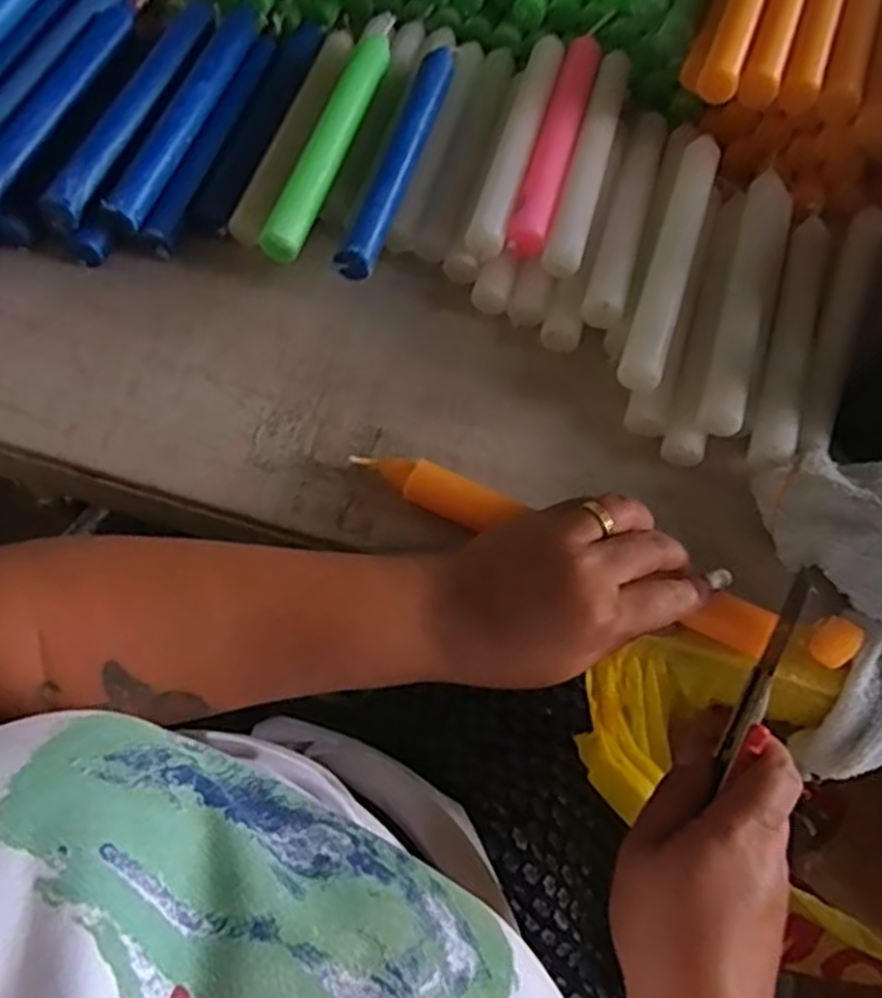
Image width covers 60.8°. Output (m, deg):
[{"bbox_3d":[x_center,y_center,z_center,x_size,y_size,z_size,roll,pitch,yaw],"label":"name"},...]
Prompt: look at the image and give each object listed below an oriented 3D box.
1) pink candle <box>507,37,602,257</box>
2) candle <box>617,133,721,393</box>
[{"bbox_3d":[0.075,-0.229,0.474,0.022,0.018,0.199,15,65,6],"label":"pink candle"},{"bbox_3d":[0.134,-0.141,0.439,0.024,0.022,0.194,18,65,7],"label":"candle"}]

